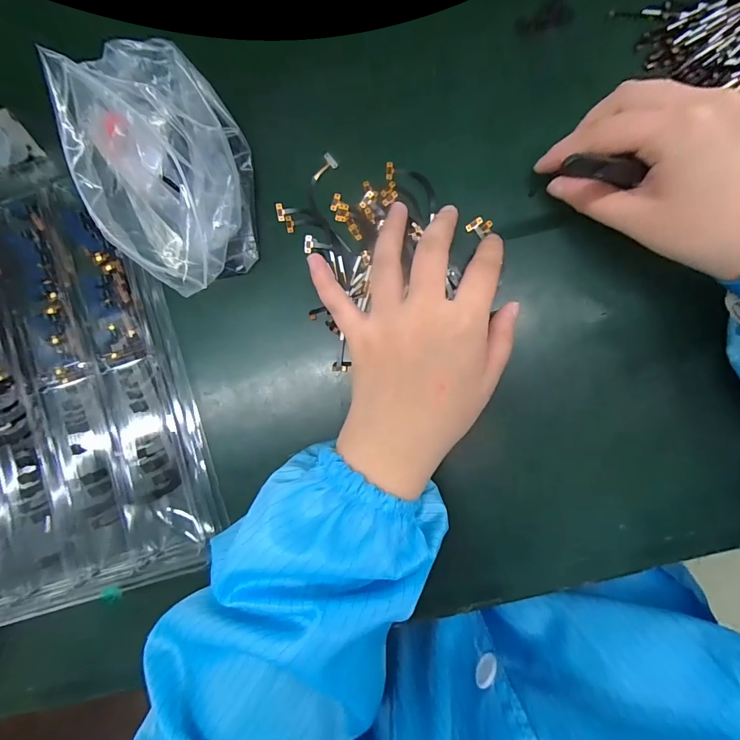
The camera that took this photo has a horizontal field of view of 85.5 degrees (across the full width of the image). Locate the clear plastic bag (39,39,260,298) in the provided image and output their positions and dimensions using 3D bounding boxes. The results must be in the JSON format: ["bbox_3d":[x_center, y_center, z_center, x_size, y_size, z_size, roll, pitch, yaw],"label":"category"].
[{"bbox_3d":[-0.116,-0.107,0.229,0.080,0.059,0.134,-4,88,3],"label":"clear plastic bag"}]

